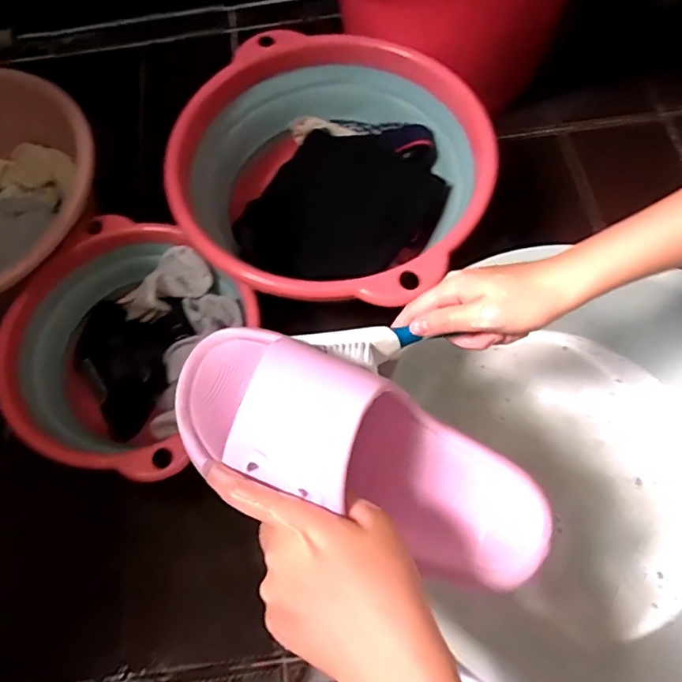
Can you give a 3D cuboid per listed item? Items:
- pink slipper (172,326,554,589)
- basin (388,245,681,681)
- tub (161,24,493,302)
[{"bbox_3d":[0.013,0.071,0.316,0.252,0.068,0.093,27,70,1],"label":"pink slipper"},{"bbox_3d":[0.243,0.132,0.475,0.376,0.133,0.376,-1,67,2],"label":"basin"},{"bbox_3d":[-0.012,-0.176,0.643,0.338,0.180,0.342,-1,67,2],"label":"tub"}]

